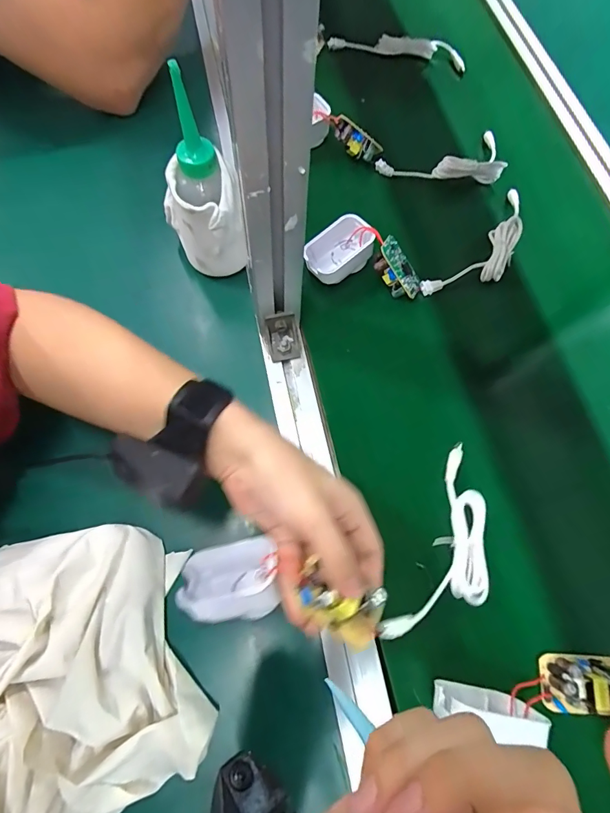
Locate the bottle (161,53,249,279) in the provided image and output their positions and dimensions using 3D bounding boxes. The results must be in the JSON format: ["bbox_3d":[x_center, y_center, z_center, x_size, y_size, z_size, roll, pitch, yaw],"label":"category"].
[{"bbox_3d":[-0.089,-0.181,0.340,0.060,0.146,0.059,-23,72,-11],"label":"bottle"}]

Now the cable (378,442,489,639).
[{"bbox_3d":[0.116,0.118,0.312,0.069,0.028,0.166,37,58,10],"label":"cable"}]

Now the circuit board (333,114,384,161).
[{"bbox_3d":[0.059,-0.308,0.463,0.060,0.025,0.017,26,68,-22],"label":"circuit board"}]

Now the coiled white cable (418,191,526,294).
[{"bbox_3d":[0.203,-0.173,0.435,0.055,0.031,0.185,41,73,12],"label":"coiled white cable"}]

